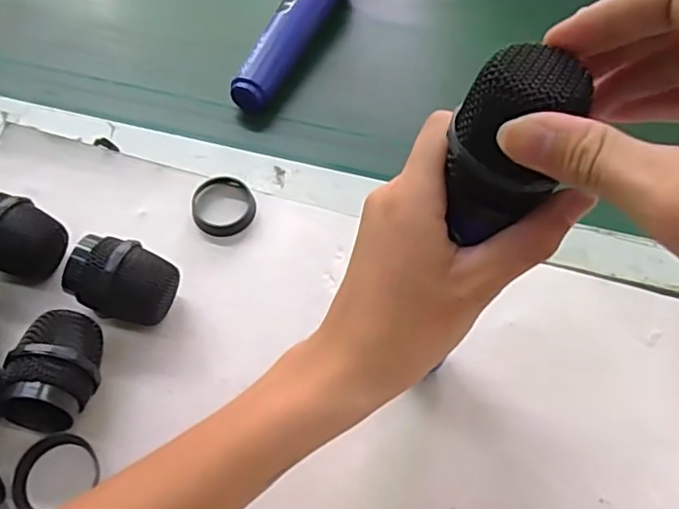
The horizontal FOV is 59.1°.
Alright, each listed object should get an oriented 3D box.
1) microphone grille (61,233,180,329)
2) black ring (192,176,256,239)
[{"bbox_3d":[-0.131,0.018,0.363,0.055,0.048,0.045,19,61,8],"label":"microphone grille"},{"bbox_3d":[-0.080,-0.034,0.415,0.042,0.013,0.045,1,60,-2],"label":"black ring"}]

